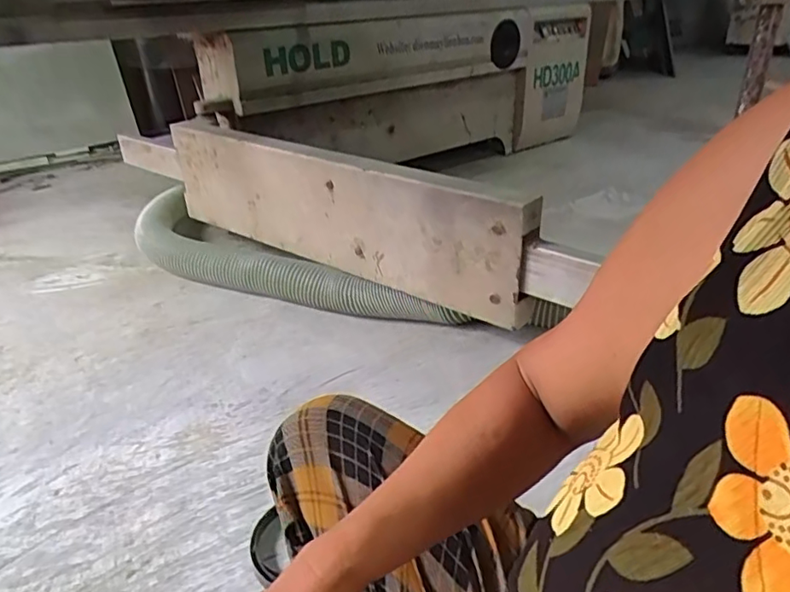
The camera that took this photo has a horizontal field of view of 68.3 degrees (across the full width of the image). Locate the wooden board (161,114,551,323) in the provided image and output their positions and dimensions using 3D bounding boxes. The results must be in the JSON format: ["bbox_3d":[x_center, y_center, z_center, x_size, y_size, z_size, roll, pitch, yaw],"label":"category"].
[{"bbox_3d":[-0.180,-0.192,1.305,1.037,0.259,0.074,21,33,34],"label":"wooden board"}]

